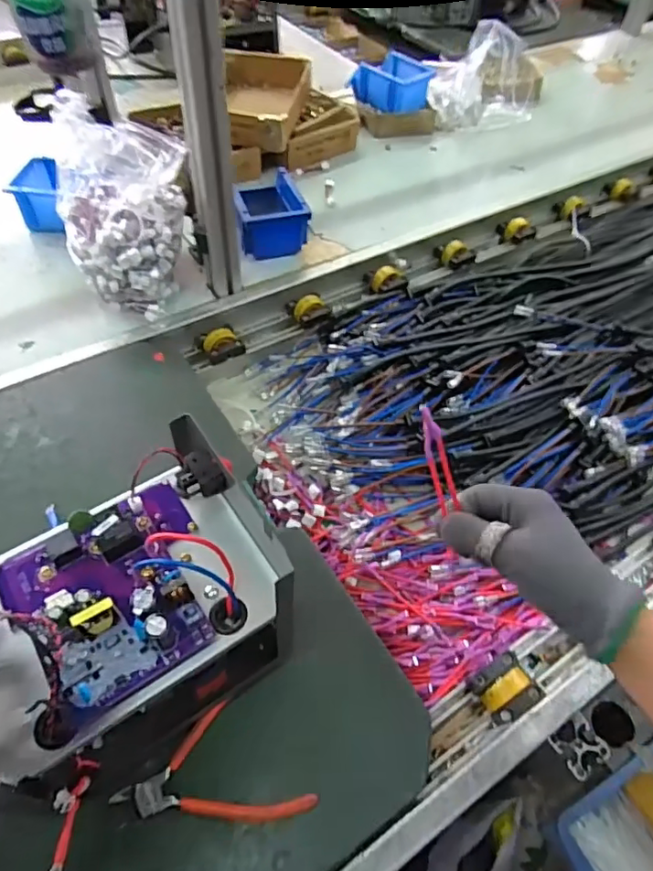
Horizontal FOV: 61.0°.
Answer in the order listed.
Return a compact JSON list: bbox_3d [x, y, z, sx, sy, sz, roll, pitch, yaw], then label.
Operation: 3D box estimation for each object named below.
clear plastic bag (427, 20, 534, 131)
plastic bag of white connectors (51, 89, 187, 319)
[{"bbox_3d":[0.317,-0.705,1.105,0.205,0.171,0.131,11,53,4],"label":"clear plastic bag"},{"bbox_3d":[-0.269,-0.280,0.710,0.156,0.184,0.141,14,53,7],"label":"plastic bag of white connectors"}]

